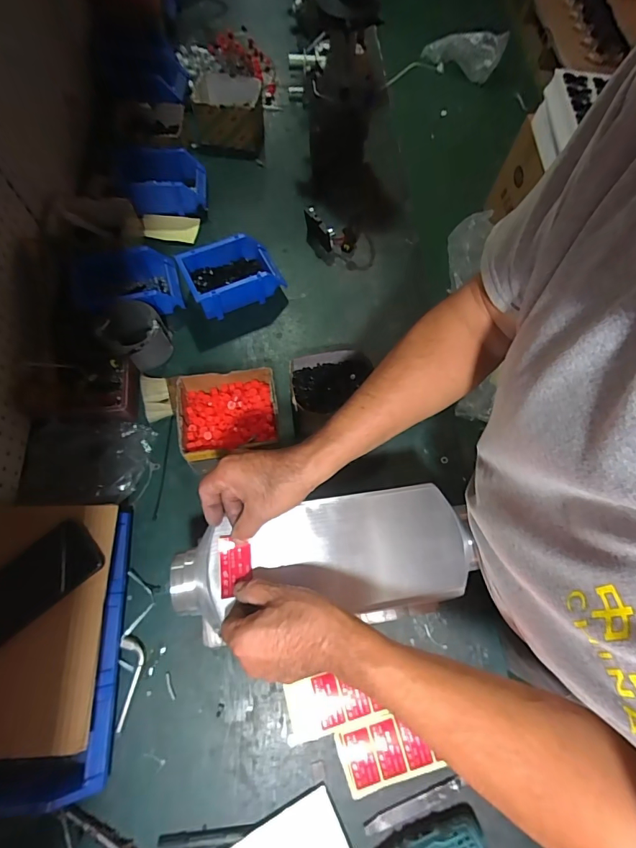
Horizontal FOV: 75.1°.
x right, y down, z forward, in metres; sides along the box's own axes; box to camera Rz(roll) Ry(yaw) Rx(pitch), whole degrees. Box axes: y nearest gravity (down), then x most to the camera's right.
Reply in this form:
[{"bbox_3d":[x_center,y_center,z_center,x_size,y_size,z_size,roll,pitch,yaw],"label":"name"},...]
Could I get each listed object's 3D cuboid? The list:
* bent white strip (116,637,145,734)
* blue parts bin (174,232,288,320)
[{"bbox_3d":[-0.259,0.356,0.573,0.030,0.007,0.112,-5,68,-4],"label":"bent white strip"},{"bbox_3d":[-0.168,-0.293,0.813,0.179,0.072,0.115,-25,71,-11],"label":"blue parts bin"}]

